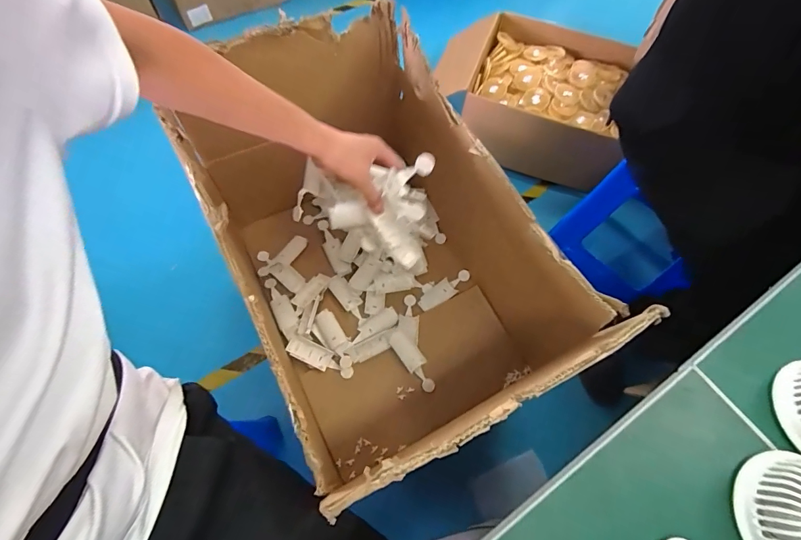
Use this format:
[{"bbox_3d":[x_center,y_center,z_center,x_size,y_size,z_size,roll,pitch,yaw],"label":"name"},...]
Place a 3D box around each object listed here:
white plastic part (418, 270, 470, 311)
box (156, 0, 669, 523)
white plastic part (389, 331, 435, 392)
[{"bbox_3d":[0.094,0.042,0.874,0.127,0.020,0.041,-31,70,-17],"label":"white plastic part"},{"bbox_3d":[-0.032,-0.041,0.688,0.423,0.422,0.633,-25,68,-15],"label":"box"},{"bbox_3d":[0.025,0.177,0.789,0.039,0.017,0.128,-32,85,-17],"label":"white plastic part"}]

